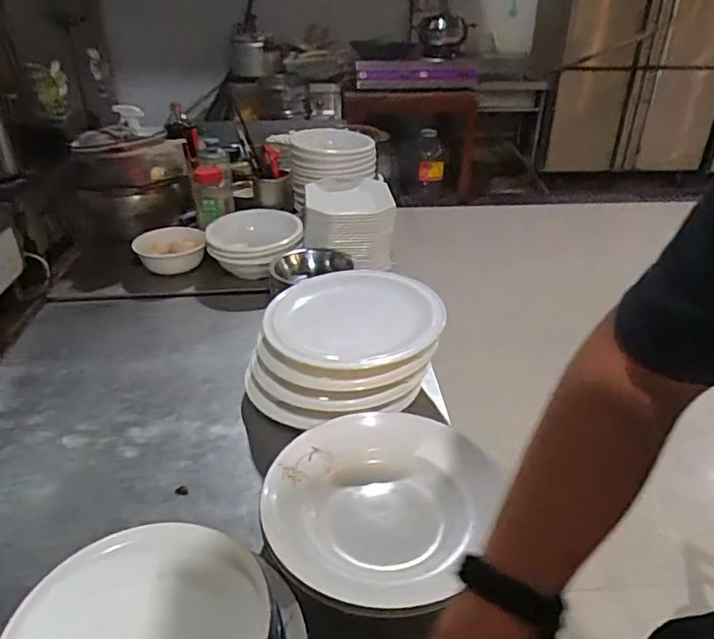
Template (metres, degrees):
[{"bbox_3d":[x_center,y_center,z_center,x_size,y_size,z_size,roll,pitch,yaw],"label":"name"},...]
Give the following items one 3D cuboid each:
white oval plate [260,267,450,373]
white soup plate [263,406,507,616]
[{"bbox_3d":[0.003,-0.009,0.933,0.246,0.041,0.270,26,39,37],"label":"white oval plate"},{"bbox_3d":[0.025,0.225,0.723,0.282,0.042,0.299,12,32,19],"label":"white soup plate"}]

